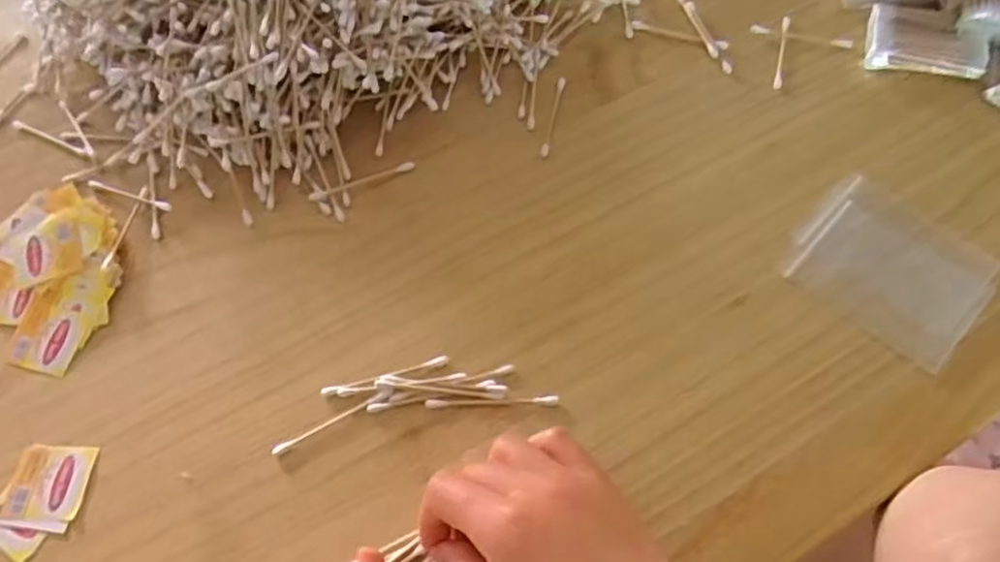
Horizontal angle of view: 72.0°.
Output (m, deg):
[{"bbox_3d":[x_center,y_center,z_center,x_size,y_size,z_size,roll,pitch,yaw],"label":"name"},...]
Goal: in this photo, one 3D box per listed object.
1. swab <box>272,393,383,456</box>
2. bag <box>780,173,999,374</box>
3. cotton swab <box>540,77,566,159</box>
[{"bbox_3d":[-0.095,0.078,0.381,0.065,0.004,0.006,-27,63,-11],"label":"swab"},{"bbox_3d":[0.233,-0.009,0.413,0.106,0.006,0.093,40,70,20],"label":"bag"},{"bbox_3d":[0.038,-0.117,0.481,0.006,0.004,0.074,9,62,9],"label":"cotton swab"}]

